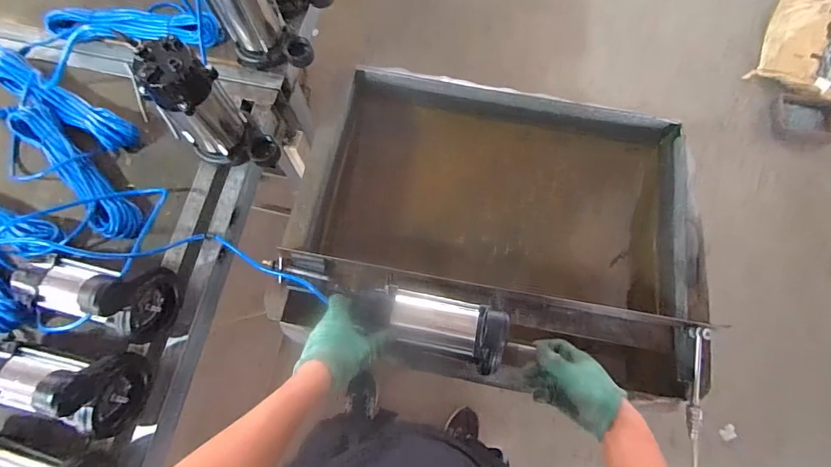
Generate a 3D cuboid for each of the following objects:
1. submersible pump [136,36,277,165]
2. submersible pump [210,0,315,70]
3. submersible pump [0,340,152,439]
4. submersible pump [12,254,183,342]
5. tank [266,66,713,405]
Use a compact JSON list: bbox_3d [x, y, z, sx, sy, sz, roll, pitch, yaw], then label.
[{"bbox_3d":[-0.349,-0.200,0.711,0.121,0.229,0.129,-39,76,-12],"label":"submersible pump"},{"bbox_3d":[-0.301,-0.420,0.780,0.117,0.234,0.130,-40,77,-12],"label":"submersible pump"},{"bbox_3d":[-0.561,0.230,0.613,0.238,0.157,0.120,5,72,1],"label":"submersible pump"},{"bbox_3d":[-0.532,0.083,0.660,0.239,0.160,0.115,15,73,5],"label":"submersible pump"},{"bbox_3d":[0.164,-0.020,0.870,0.728,0.254,0.566,12,72,3],"label":"tank"}]

